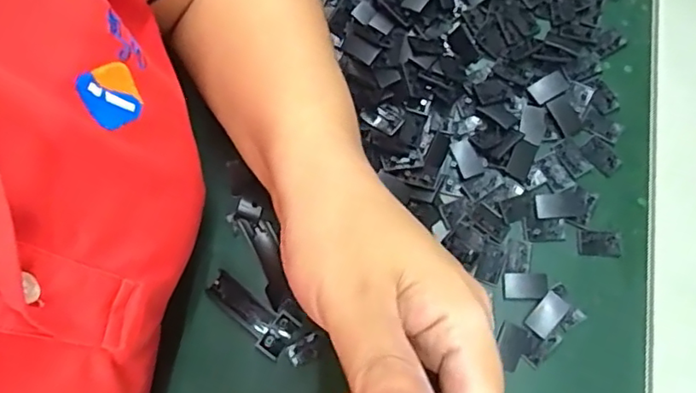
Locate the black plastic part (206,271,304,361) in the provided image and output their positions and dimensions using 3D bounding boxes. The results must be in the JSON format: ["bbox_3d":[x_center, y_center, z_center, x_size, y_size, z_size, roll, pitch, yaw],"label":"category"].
[{"bbox_3d":[-0.060,0.071,0.339,0.059,0.015,0.026,34,76,8],"label":"black plastic part"}]

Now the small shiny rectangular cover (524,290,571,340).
[{"bbox_3d":[0.119,0.070,0.334,0.016,0.005,0.026,40,77,9],"label":"small shiny rectangular cover"}]

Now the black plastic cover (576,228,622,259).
[{"bbox_3d":[0.156,0.029,0.347,0.027,0.004,0.015,7,74,0],"label":"black plastic cover"}]

